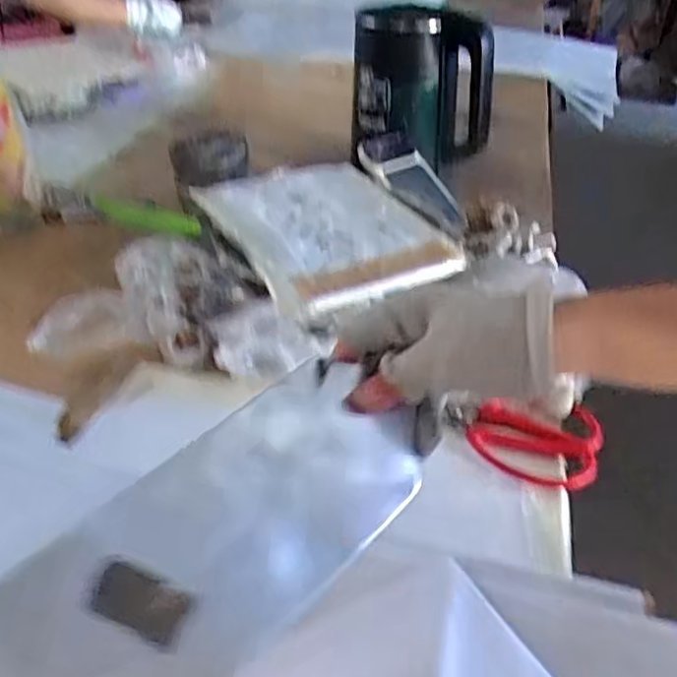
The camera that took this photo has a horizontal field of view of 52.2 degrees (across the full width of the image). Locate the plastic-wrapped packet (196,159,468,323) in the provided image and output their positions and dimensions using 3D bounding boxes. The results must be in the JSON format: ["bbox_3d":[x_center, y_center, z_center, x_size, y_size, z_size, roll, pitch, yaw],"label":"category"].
[{"bbox_3d":[-0.015,-0.114,0.669,0.186,0.029,0.266,-14,36,-25],"label":"plastic-wrapped packet"}]

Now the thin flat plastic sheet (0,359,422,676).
[{"bbox_3d":[-0.075,0.113,0.312,0.299,0.102,0.011,-36,7,-37],"label":"thin flat plastic sheet"}]

